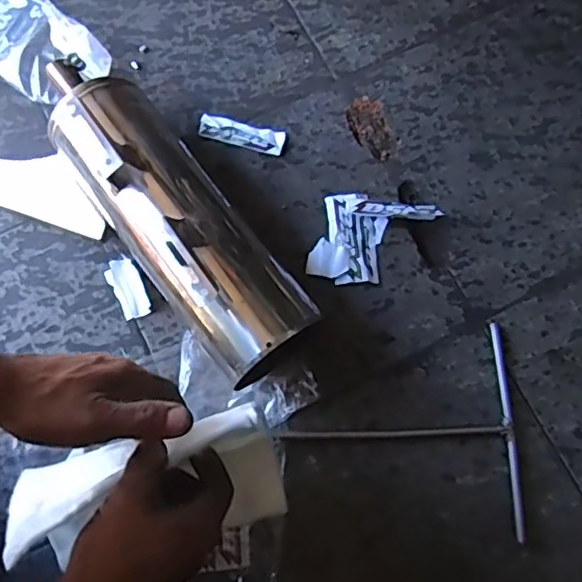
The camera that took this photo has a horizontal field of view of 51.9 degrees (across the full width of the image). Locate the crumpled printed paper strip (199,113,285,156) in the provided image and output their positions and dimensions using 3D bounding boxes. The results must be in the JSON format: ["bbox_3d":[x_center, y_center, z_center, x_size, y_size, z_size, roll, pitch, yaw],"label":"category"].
[{"bbox_3d":[-0.052,-0.166,0.635,0.091,0.010,0.027,15,77,5],"label":"crumpled printed paper strip"}]

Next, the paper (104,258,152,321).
[{"bbox_3d":[-0.162,-0.002,0.596,0.030,0.009,0.063,-28,77,-5],"label":"paper"}]

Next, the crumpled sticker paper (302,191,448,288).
[{"bbox_3d":[0.081,-0.050,0.596,0.117,0.019,0.092,9,77,4],"label":"crumpled sticker paper"}]

